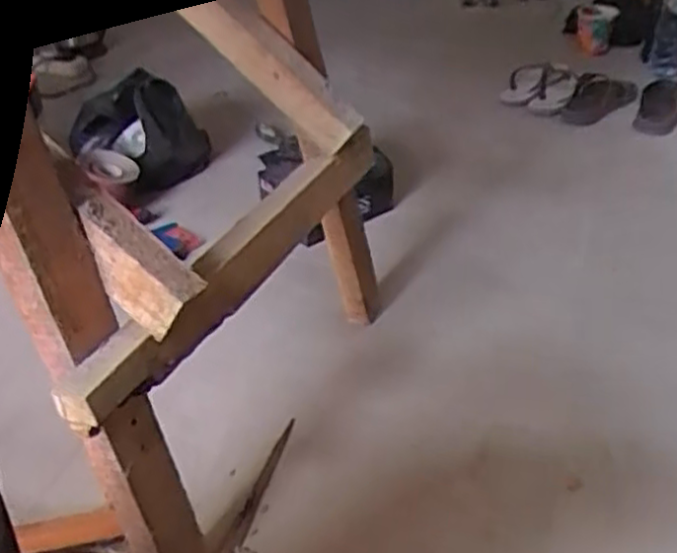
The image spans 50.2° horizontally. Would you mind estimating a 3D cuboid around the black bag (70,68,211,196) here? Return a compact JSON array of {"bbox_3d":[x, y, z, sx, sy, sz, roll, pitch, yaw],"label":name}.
[{"bbox_3d":[-0.388,-0.278,1.412,0.249,0.193,0.106,-8,37,-9],"label":"black bag"}]

